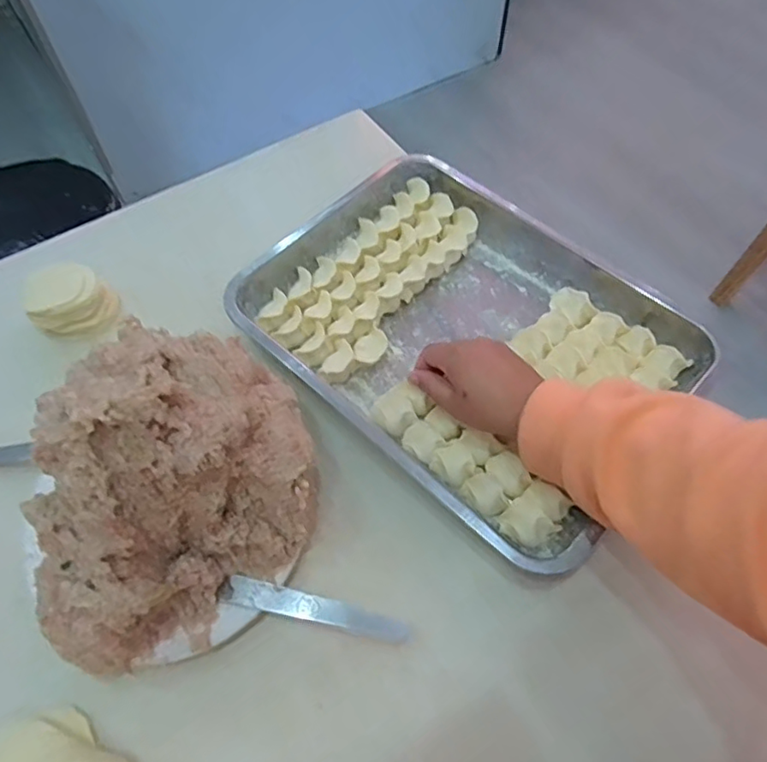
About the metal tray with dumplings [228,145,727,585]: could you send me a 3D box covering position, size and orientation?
[{"bbox_3d":[0.076,-0.047,0.550,0.382,0.047,0.295,39,67,20],"label":"metal tray with dumplings"}]

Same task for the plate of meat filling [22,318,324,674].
[{"bbox_3d":[-0.151,0.072,0.415,0.196,0.160,0.205,0,60,0],"label":"plate of meat filling"}]

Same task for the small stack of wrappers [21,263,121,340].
[{"bbox_3d":[-0.310,-0.079,0.567,0.075,0.043,0.063,1,60,0],"label":"small stack of wrappers"}]

